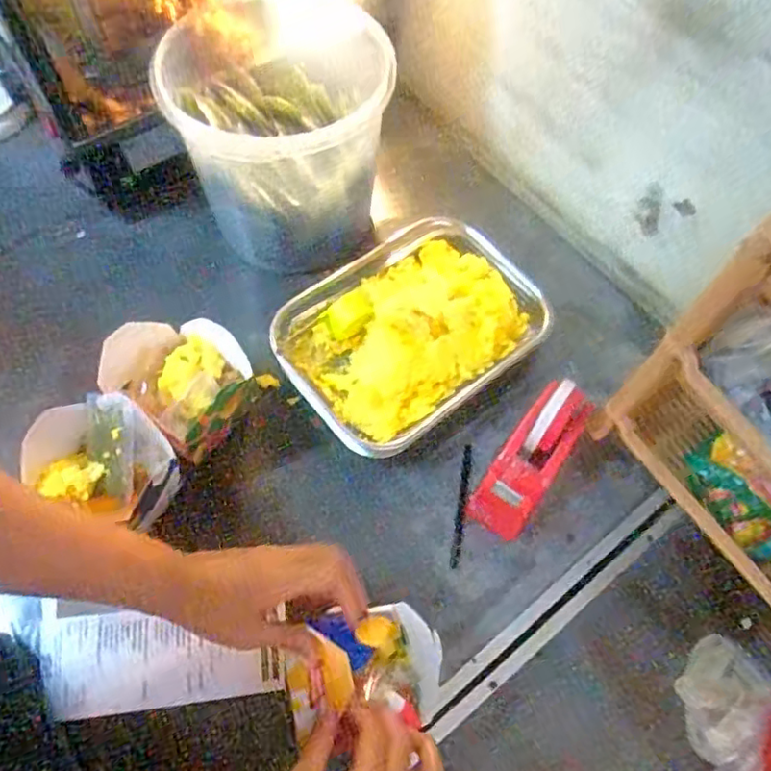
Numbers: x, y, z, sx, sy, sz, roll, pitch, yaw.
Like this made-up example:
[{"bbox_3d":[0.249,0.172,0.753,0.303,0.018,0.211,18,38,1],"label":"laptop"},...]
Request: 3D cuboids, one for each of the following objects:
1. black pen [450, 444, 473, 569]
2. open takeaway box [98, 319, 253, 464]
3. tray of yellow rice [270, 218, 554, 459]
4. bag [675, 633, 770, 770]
[{"bbox_3d":[0.082,0.125,0.653,0.009,0.011,0.130,10,63,1],"label":"black pen"},{"bbox_3d":[-0.211,-0.006,0.654,0.135,0.109,0.127,33,66,12],"label":"open takeaway box"},{"bbox_3d":[0.029,-0.063,0.716,0.291,0.065,0.219,-37,71,-20],"label":"tray of yellow rice"},{"bbox_3d":[0.303,0.303,0.555,0.077,0.030,0.150,33,66,12],"label":"bag"}]

